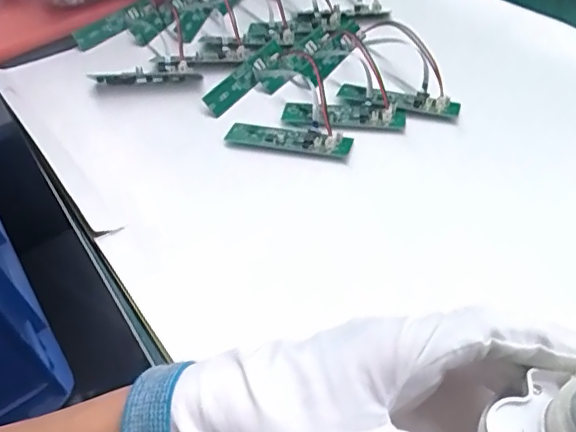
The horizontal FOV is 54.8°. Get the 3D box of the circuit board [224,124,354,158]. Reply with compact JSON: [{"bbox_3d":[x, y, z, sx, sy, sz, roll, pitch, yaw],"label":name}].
[{"bbox_3d":[0.000,-0.050,0.365,0.081,0.007,0.020,10,50,15],"label":"circuit board"}]

